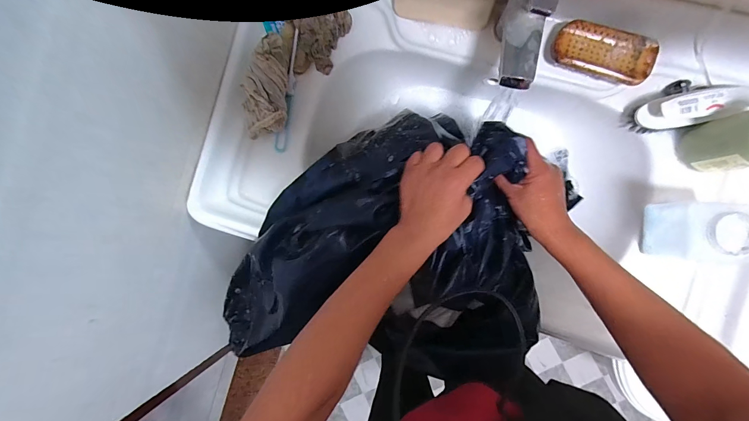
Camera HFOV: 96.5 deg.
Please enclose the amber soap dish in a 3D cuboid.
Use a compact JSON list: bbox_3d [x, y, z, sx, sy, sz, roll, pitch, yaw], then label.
[{"bbox_3d":[0.310,-0.212,0.454,0.126,0.028,0.057,21,91,6],"label":"amber soap dish"}]

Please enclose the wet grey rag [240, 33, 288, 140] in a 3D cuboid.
[{"bbox_3d":[-0.164,-0.190,0.517,0.062,0.067,0.148,5,90,6],"label":"wet grey rag"}]

